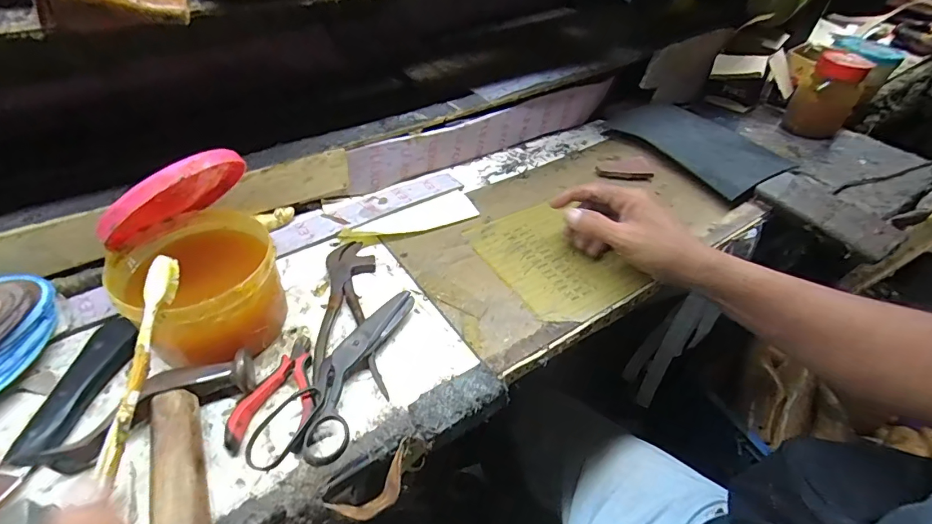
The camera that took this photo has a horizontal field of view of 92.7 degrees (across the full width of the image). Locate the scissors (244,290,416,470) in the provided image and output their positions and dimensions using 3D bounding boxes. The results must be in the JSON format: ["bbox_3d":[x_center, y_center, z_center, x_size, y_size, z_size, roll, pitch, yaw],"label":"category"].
[{"bbox_3d":[-0.105,0.089,0.372,0.067,0.022,0.177,14,47,8],"label":"scissors"}]

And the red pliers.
[{"bbox_3d":[-0.145,0.100,0.357,0.058,0.017,0.102,3,46,-2],"label":"red pliers"}]

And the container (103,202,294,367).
[{"bbox_3d":[-0.218,0.025,0.384,0.118,0.084,0.122,-30,53,-30],"label":"container"}]

